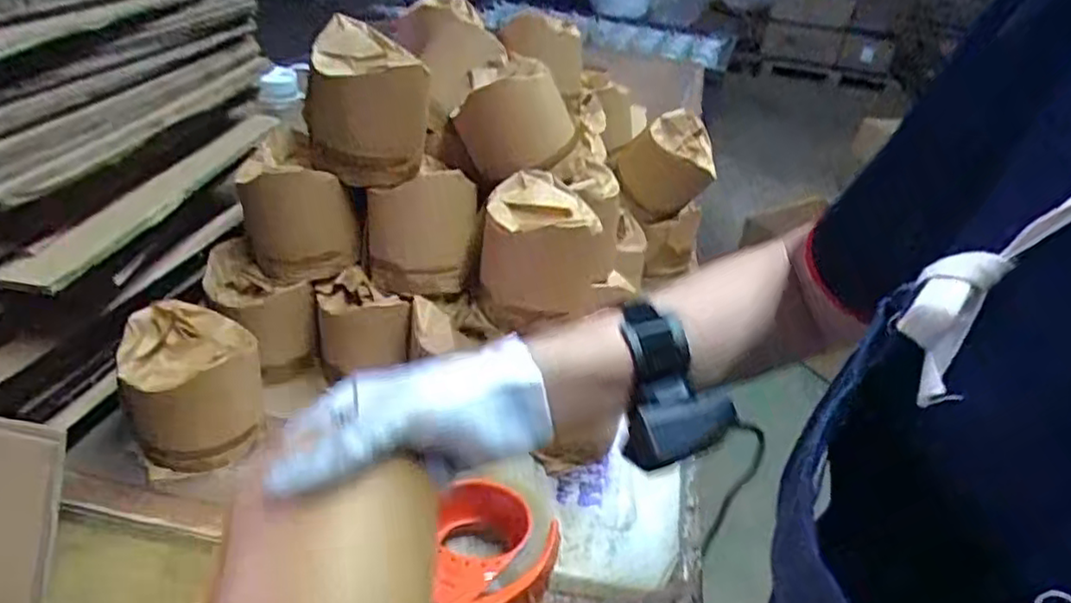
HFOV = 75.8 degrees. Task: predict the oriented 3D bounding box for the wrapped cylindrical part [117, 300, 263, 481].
[{"bbox_3d":[-0.294,0.074,0.593,0.100,0.107,0.096,-9,37,-22],"label":"wrapped cylindrical part"}]

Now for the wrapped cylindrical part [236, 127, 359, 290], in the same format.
[{"bbox_3d":[-0.230,-0.088,0.669,0.099,0.124,0.101,-7,37,-20],"label":"wrapped cylindrical part"}]

